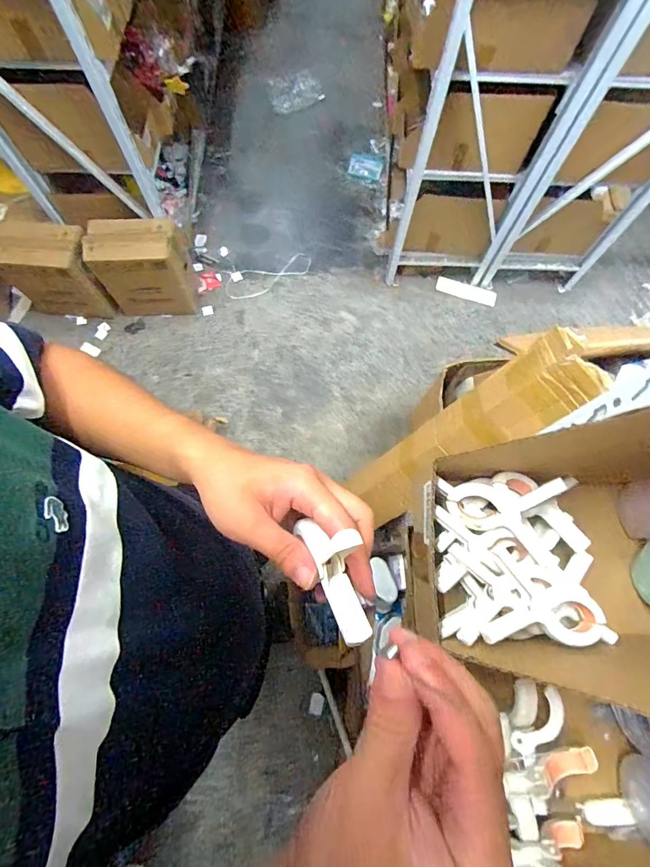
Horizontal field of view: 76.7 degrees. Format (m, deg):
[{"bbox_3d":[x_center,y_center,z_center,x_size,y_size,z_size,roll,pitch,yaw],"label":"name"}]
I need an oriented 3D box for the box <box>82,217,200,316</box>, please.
[{"bbox_3d":[-0.692,-0.645,1.609,0.316,0.361,0.202,1,72,-1],"label":"box"}]

